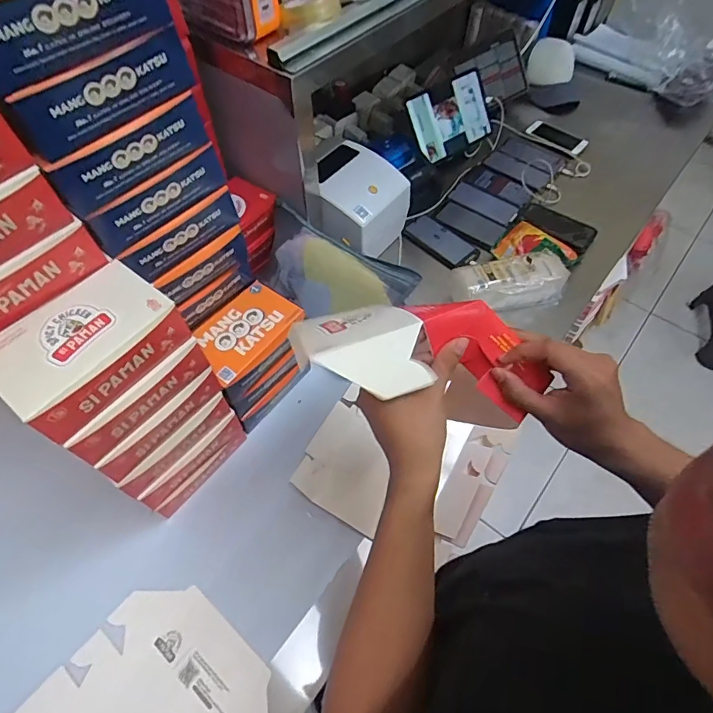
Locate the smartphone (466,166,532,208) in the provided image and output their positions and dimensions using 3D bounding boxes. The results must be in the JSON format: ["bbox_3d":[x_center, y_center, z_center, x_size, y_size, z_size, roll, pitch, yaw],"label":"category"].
[{"bbox_3d":[0.357,-0.426,1.132,0.163,0.013,0.075,37,69,26],"label":"smartphone"}]

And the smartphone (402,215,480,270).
[{"bbox_3d":[0.192,-0.259,1.022,0.085,0.013,0.168,-39,66,-21],"label":"smartphone"}]

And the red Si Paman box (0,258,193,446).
[{"bbox_3d":[-0.287,-0.009,0.493,0.105,0.058,0.177,34,64,19],"label":"red Si Paman box"}]

